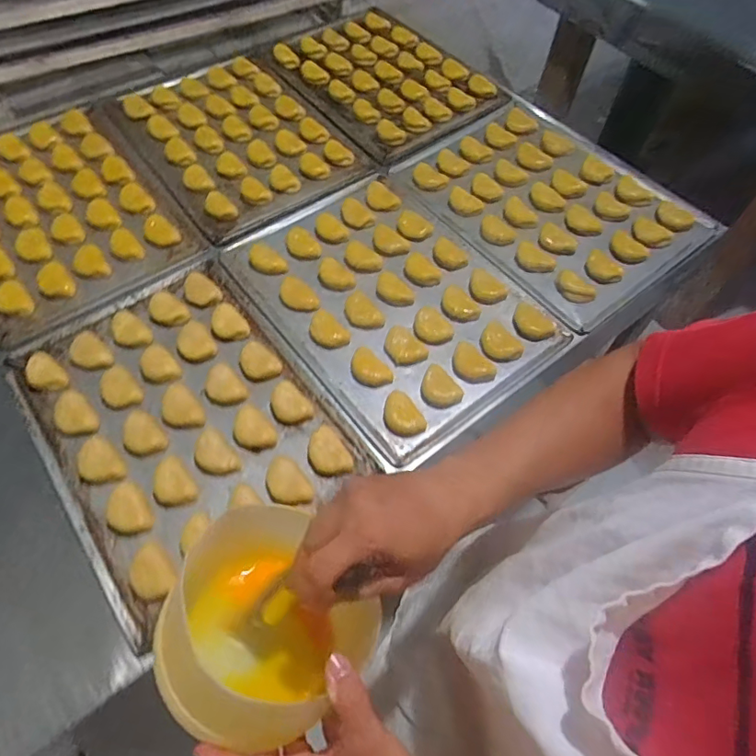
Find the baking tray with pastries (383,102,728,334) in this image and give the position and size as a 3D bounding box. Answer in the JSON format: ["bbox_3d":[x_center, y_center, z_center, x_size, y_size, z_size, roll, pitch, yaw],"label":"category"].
[{"bbox_3d":[0.283,-0.315,0.894,0.341,0.028,0.478,-38,68,-20],"label":"baking tray with pastries"}]

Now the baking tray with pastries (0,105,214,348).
[{"bbox_3d":[-0.528,-0.285,0.858,0.327,0.027,0.444,-33,67,-18],"label":"baking tray with pastries"}]

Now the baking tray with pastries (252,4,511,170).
[{"bbox_3d":[-0.002,-0.623,1.062,0.332,0.031,0.438,-37,68,-20],"label":"baking tray with pastries"}]

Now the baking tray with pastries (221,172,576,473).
[{"bbox_3d":[0.012,-0.126,0.793,0.339,0.032,0.458,-35,68,-19],"label":"baking tray with pastries"}]

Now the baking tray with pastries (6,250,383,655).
[{"bbox_3d":[-0.256,0.044,0.688,0.333,0.033,0.453,-32,67,-18],"label":"baking tray with pastries"}]

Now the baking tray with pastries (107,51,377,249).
[{"bbox_3d":[-0.256,-0.441,0.962,0.327,0.033,0.441,-36,68,-20],"label":"baking tray with pastries"}]

